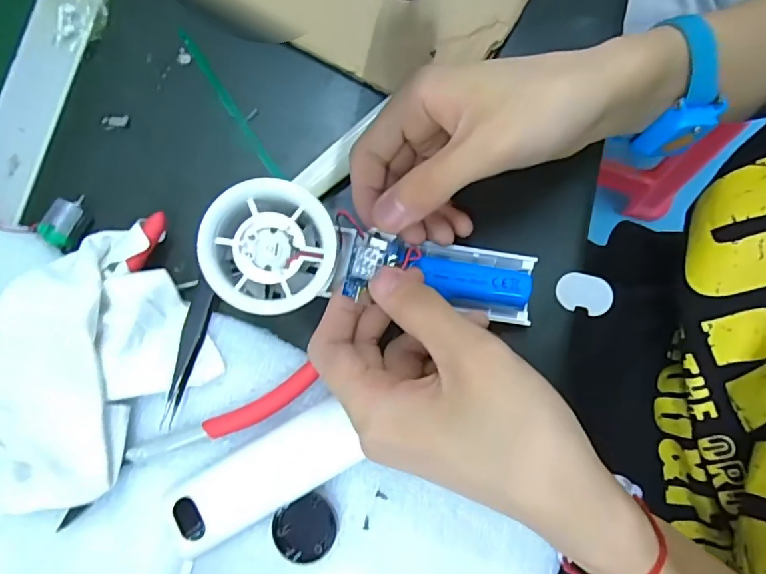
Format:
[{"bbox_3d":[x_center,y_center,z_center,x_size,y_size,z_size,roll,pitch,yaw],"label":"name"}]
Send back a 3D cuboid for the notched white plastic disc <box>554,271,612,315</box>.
[{"bbox_3d":[0.106,0.003,0.268,0.028,0.004,0.020,12,80,5],"label":"notched white plastic disc"}]

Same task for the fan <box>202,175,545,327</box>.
[{"bbox_3d":[-0.001,-0.010,0.235,0.154,0.026,0.053,10,78,-14],"label":"fan"}]

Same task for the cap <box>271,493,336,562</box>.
[{"bbox_3d":[-0.037,0.113,0.240,0.029,0.008,0.027,0,79,2],"label":"cap"}]

